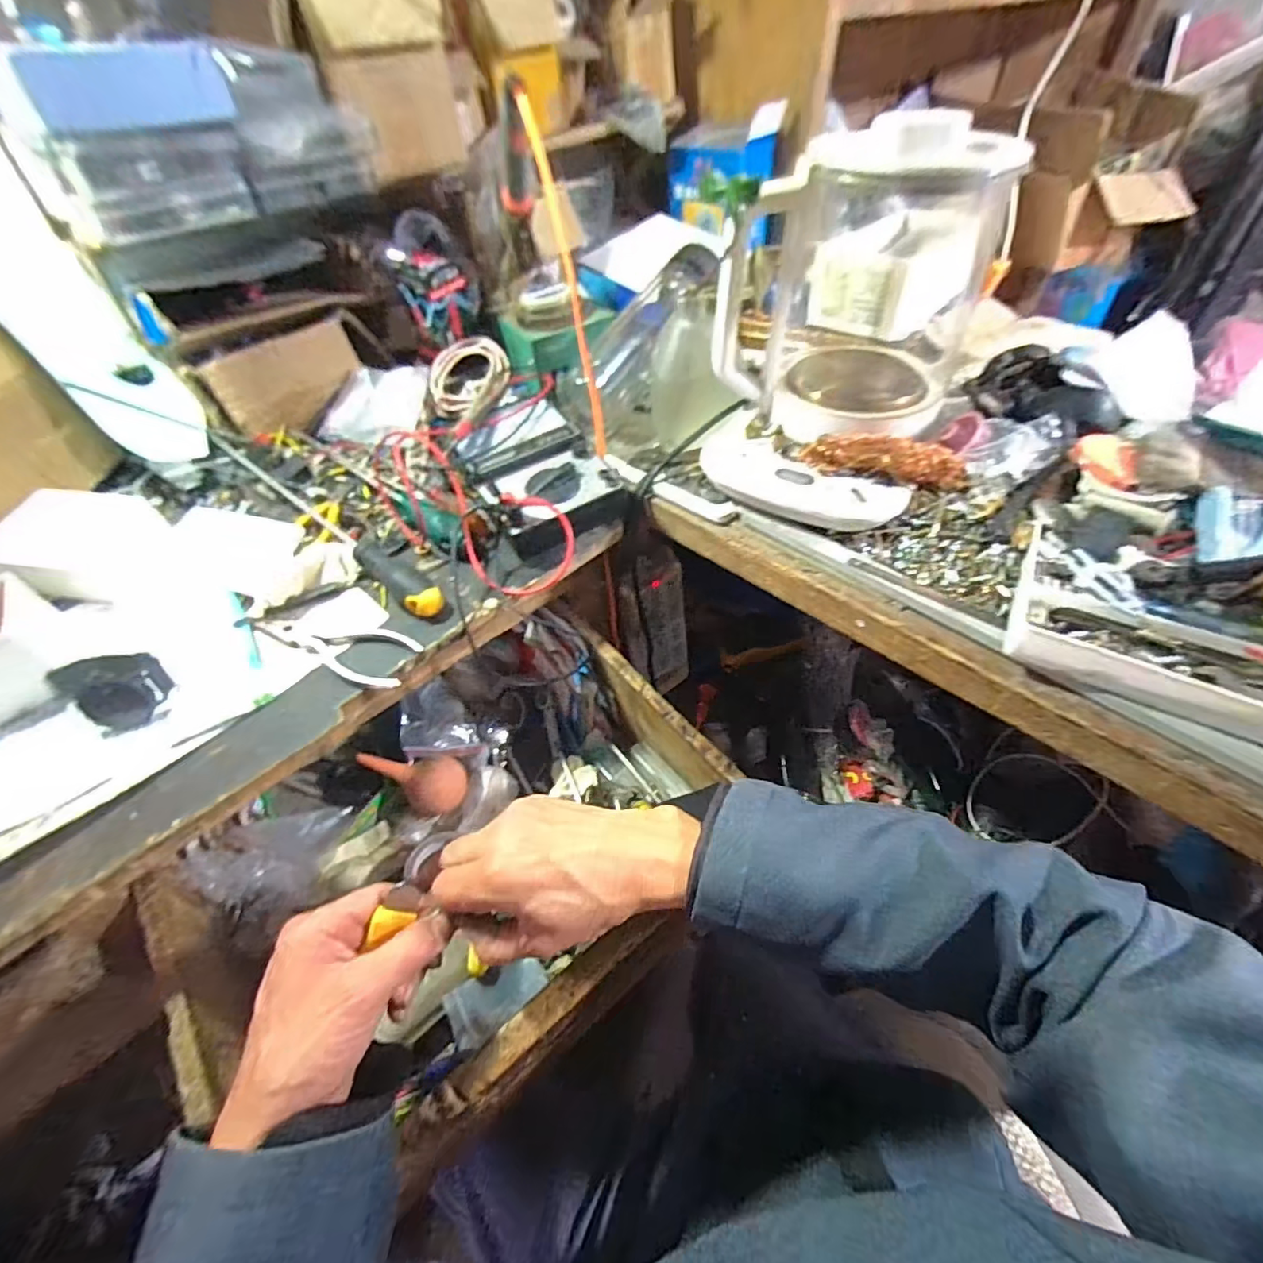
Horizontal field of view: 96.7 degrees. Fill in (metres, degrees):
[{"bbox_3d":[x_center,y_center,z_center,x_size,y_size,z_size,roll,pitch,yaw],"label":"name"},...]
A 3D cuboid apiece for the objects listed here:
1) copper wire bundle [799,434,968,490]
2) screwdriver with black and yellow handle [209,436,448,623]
[{"bbox_3d":[0.196,-0.133,0.437,0.119,0.031,0.029,13,52,16],"label":"copper wire bundle"},{"bbox_3d":[-0.287,-0.111,0.517,0.361,0.024,0.030,33,59,29],"label":"screwdriver with black and yellow handle"}]

